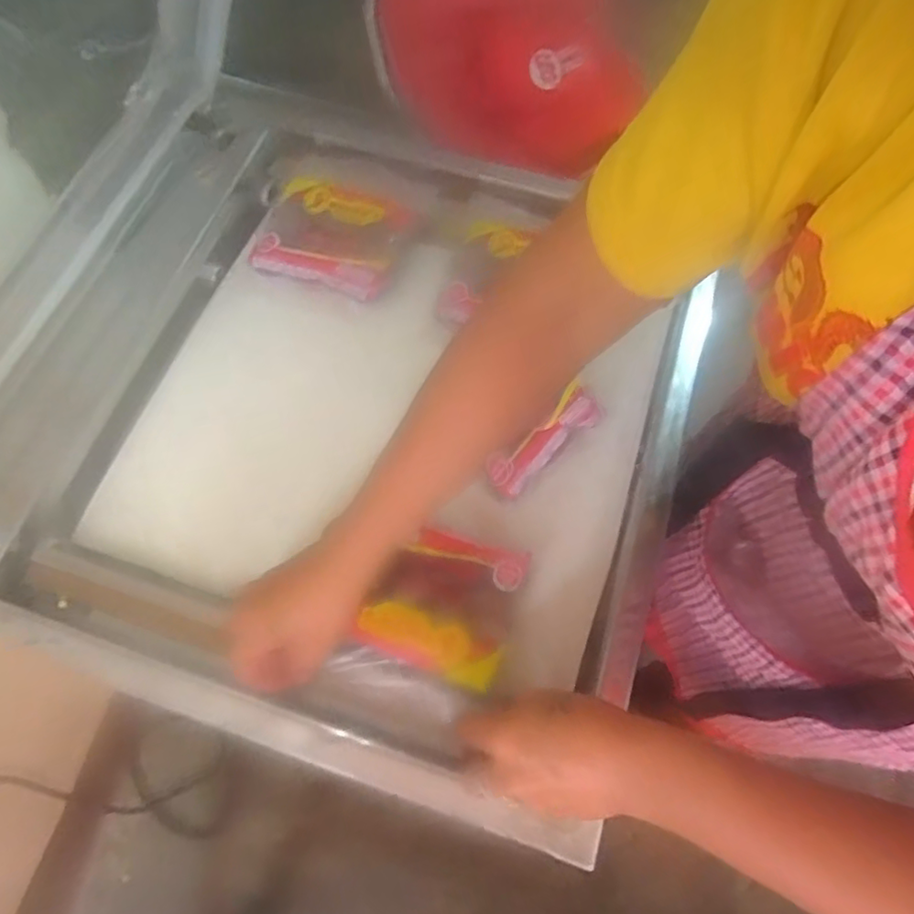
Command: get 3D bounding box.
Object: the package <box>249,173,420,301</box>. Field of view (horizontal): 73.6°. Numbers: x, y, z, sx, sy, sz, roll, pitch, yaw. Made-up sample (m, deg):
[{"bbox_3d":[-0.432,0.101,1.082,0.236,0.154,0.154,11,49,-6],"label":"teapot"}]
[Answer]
[{"bbox_3d":[-0.119,-0.212,0.583,0.128,0.020,0.105,15,69,5],"label":"package"}]

